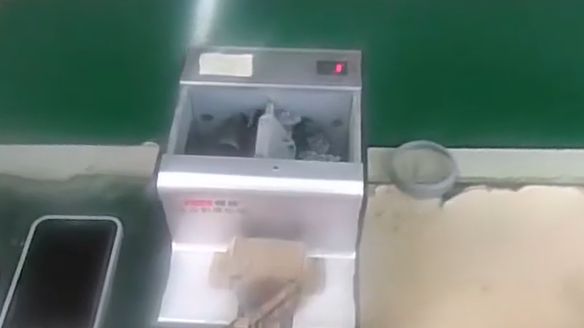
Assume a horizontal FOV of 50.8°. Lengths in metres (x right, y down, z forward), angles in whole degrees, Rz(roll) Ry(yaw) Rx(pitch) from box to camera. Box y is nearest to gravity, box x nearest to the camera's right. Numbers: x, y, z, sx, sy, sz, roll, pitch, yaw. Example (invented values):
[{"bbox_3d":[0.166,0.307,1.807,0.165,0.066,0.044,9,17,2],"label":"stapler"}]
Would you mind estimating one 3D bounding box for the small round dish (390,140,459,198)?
[{"bbox_3d":[0.114,0.003,0.534,0.056,0.007,0.058,-1,51,1],"label":"small round dish"}]

